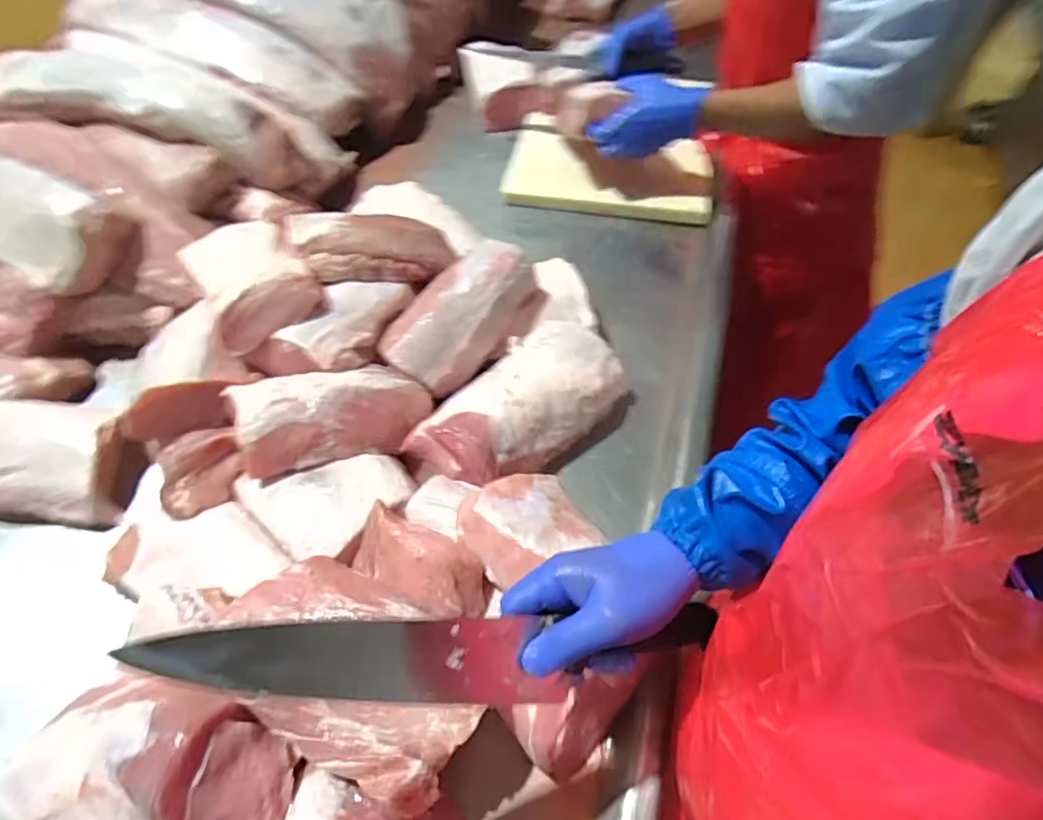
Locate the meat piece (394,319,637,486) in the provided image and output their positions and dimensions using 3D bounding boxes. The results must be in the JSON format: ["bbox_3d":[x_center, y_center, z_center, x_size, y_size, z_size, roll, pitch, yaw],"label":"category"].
[{"bbox_3d":[-0.002,0.001,0.634,0.253,0.093,0.122,-33,61,-18],"label":"meat piece"}]

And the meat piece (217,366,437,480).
[{"bbox_3d":[-0.191,0.000,0.586,0.190,0.055,0.101,-15,57,-7],"label":"meat piece"}]

